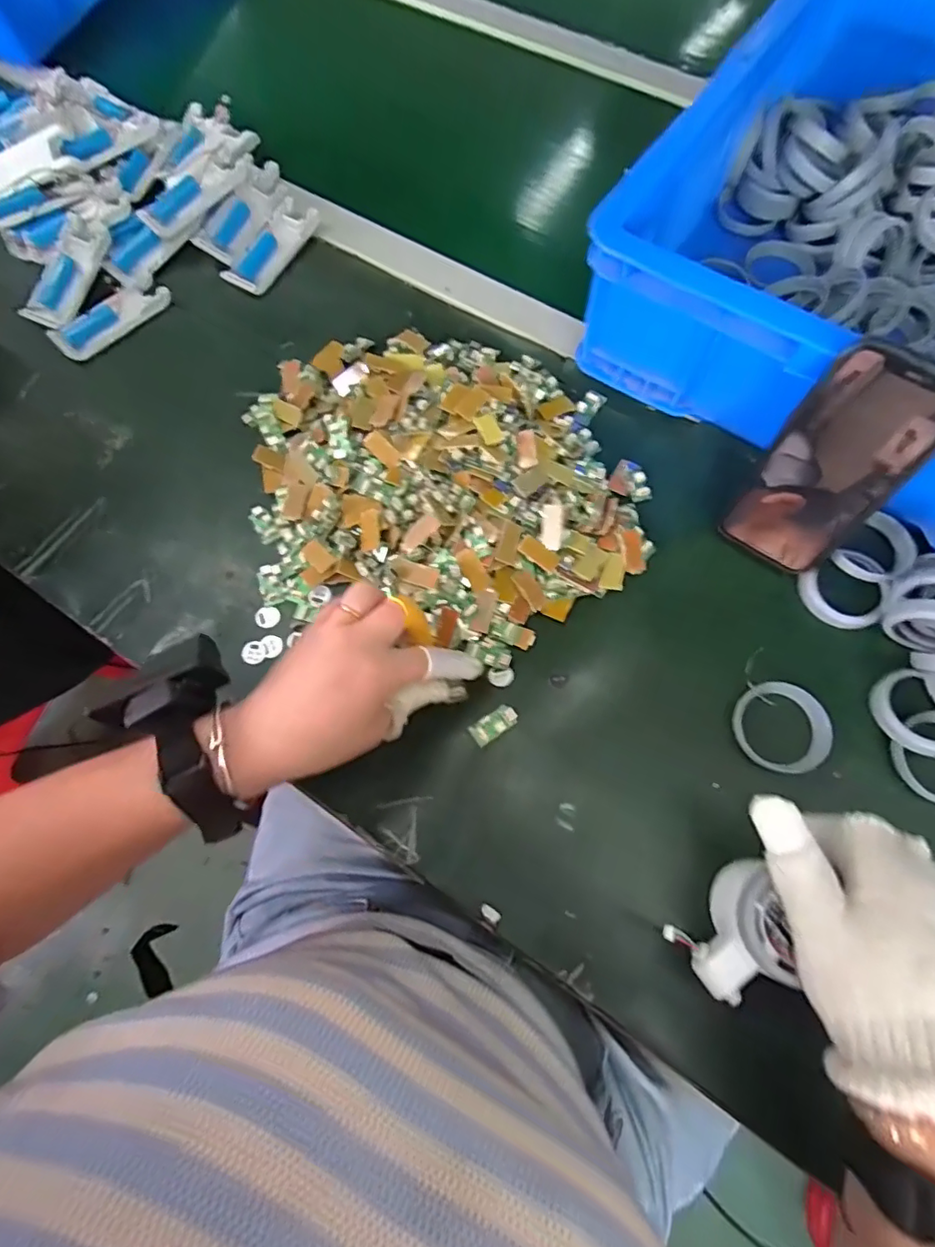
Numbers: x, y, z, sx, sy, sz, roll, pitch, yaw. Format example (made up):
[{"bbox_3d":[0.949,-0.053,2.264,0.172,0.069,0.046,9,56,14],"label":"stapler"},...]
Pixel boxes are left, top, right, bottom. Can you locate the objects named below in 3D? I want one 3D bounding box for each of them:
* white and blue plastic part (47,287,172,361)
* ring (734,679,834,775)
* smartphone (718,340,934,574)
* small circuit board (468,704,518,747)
[{"bbox_3d":[-0.325,-0.280,0.506,0.106,0.010,0.047,-39,75,-10],"label":"white and blue plastic part"},{"bbox_3d":[0.209,0.069,0.370,0.057,0.012,0.060,-1,72,2],"label":"ring"},{"bbox_3d":[0.229,-0.095,0.352,0.075,0.145,0.008,35,51,13],"label":"smartphone"},{"bbox_3d":[0.018,0.068,0.373,0.032,0.006,0.015,-34,74,-8],"label":"small circuit board"}]

